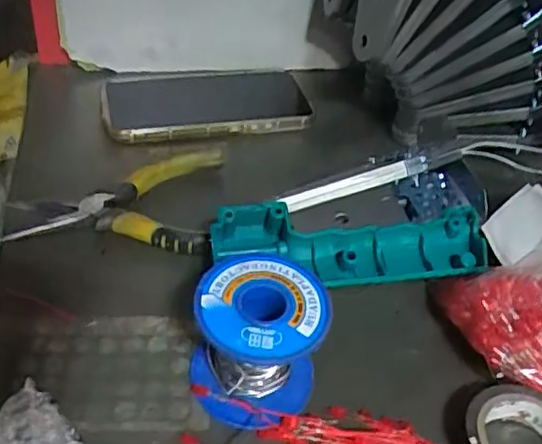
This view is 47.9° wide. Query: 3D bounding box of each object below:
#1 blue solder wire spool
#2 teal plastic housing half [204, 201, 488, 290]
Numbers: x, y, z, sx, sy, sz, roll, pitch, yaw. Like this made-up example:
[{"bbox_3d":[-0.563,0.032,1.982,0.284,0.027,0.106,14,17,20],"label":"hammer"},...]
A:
[{"bbox_3d":[-0.007,0.059,0.302,0.062,0.062,0.058,5,43,-5],"label":"blue solder wire spool"},{"bbox_3d":[0.048,0.019,0.367,0.167,0.035,0.051,1,43,-6],"label":"teal plastic housing half"}]

